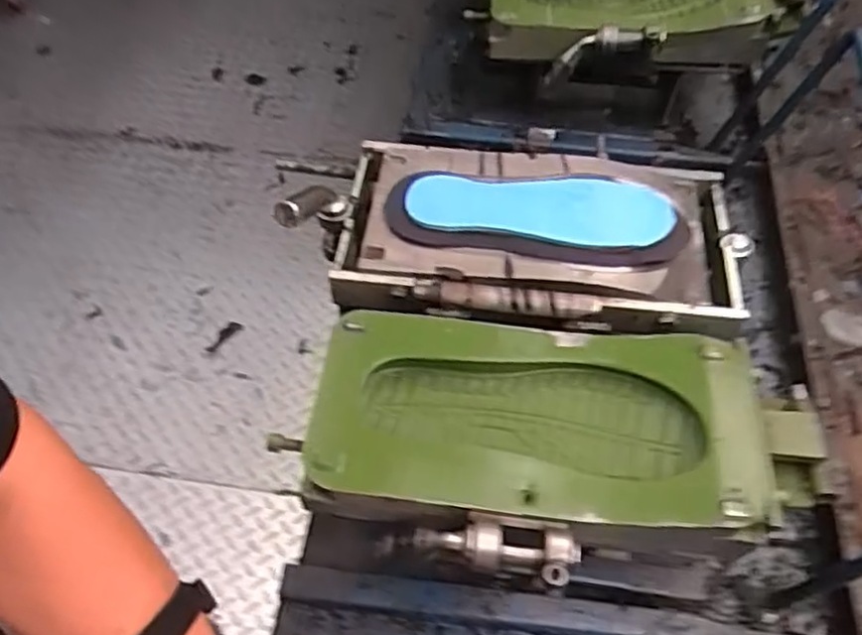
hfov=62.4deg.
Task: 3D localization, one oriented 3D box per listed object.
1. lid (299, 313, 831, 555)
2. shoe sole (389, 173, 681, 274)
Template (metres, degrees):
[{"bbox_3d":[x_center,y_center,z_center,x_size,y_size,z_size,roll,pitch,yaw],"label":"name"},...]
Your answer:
[{"bbox_3d":[0.101,0.090,0.560,0.392,0.054,0.187,6,52,2],"label":"lid"},{"bbox_3d":[0.097,-0.096,0.666,0.270,0.035,0.107,9,52,5],"label":"shoe sole"}]

